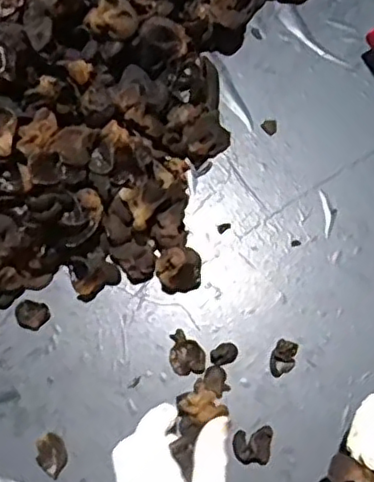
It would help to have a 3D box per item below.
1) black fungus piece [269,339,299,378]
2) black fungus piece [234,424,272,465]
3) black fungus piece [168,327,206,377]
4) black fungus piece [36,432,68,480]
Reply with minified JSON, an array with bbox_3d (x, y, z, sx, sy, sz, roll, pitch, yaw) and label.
[{"bbox_3d":[0.077,0.093,0.507,0.020,0.009,0.029,16,76,4],"label":"black fungus piece"},{"bbox_3d":[0.051,0.157,0.489,0.029,0.007,0.027,1,75,0],"label":"black fungus piece"},{"bbox_3d":[-0.001,0.088,0.505,0.027,0.008,0.036,-8,75,-3],"label":"black fungus piece"},{"bbox_3d":[-0.103,0.163,0.484,0.022,0.011,0.032,3,75,0],"label":"black fungus piece"}]

